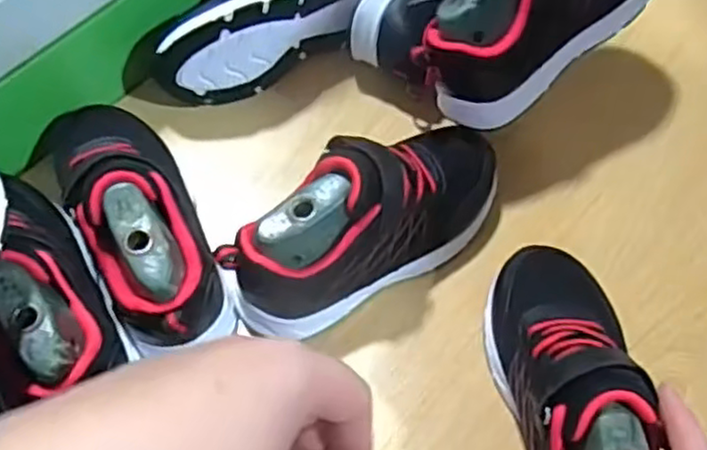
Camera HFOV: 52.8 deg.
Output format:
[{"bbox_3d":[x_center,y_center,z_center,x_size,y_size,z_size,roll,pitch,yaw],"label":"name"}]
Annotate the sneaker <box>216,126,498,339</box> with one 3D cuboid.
[{"bbox_3d":[0.014,-0.007,0.441,0.189,0.096,0.064,-32,65,-18],"label":"sneaker"}]

